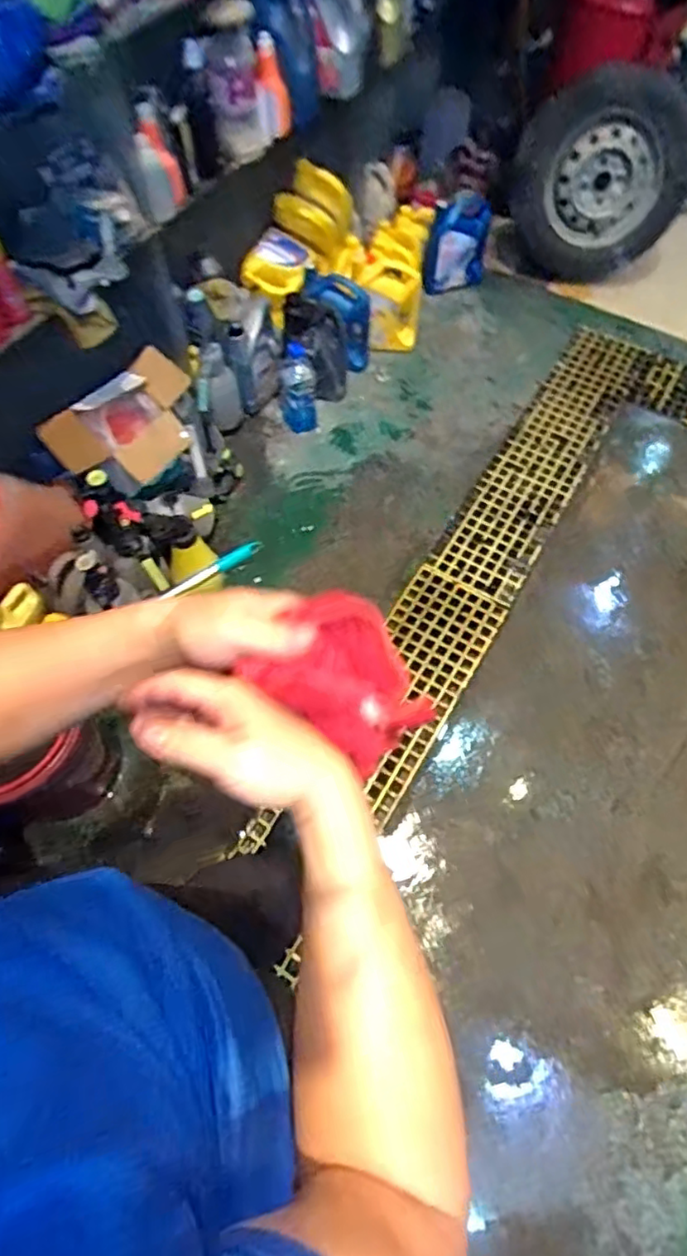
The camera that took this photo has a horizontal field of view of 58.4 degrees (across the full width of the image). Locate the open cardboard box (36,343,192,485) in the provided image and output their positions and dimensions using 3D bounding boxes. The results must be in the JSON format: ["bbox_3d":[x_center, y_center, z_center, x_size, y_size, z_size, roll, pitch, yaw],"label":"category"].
[{"bbox_3d":[-0.499,-0.480,1.458,0.208,0.169,0.331,39,69,17],"label":"open cardboard box"}]

